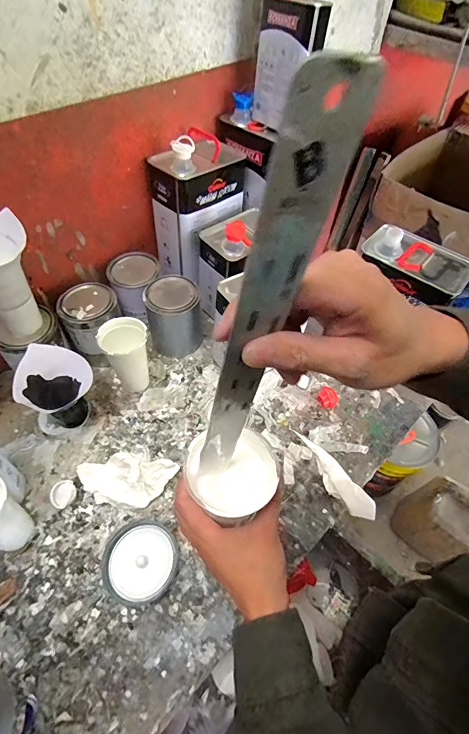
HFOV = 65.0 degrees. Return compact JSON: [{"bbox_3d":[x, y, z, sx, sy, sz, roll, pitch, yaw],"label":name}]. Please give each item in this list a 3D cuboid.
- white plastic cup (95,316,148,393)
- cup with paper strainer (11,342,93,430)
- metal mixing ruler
[{"bbox_3d":[-0.194,-0.014,0.681,0.082,0.146,0.078,2,53,-3],"label":"white plastic cup"},{"bbox_3d":[-0.307,0.043,0.643,0.099,0.134,0.112,21,55,11],"label":"cup with paper strainer"},{"bbox_3d":[0.006,0.002,0.220,0.032,0.300,0.006,-14,59,-21],"label":"metal mixing ruler"}]

